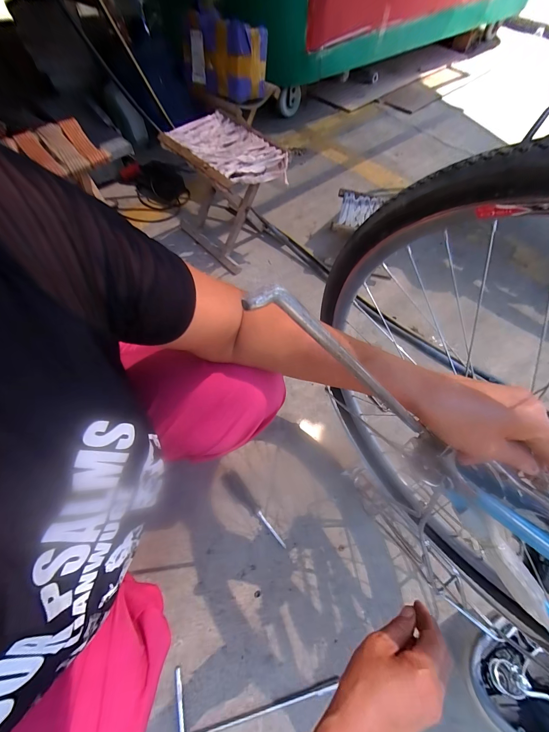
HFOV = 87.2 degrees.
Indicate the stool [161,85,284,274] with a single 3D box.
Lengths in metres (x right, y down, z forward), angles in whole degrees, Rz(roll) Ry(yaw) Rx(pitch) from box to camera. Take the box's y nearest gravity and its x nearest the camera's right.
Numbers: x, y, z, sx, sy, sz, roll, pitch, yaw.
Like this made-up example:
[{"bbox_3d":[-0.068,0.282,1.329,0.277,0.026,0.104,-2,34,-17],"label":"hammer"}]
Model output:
[{"bbox_3d":[-0.146,-0.548,0.909,0.240,0.268,0.334,-33,66,-17],"label":"stool"}]

